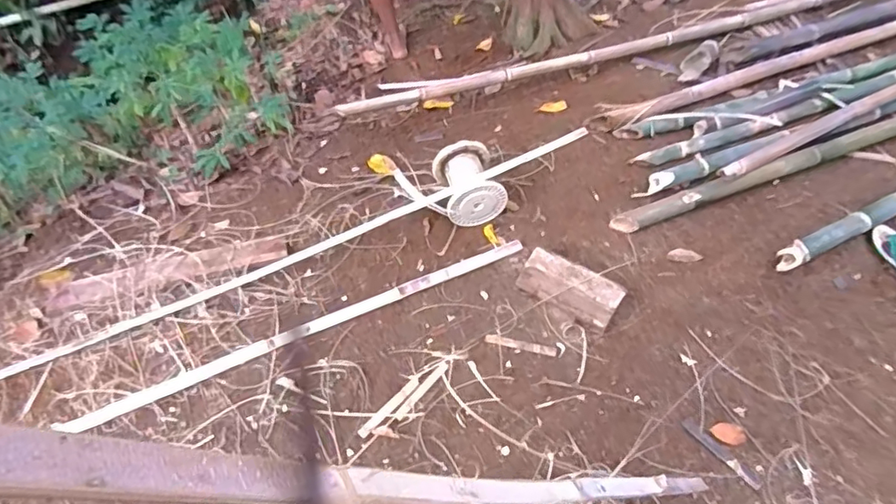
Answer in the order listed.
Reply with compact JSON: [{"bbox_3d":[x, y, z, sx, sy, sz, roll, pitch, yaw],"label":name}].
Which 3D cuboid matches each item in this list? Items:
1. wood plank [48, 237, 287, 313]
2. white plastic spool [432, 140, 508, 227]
[{"bbox_3d":[-0.869,0.059,1.753,0.705,0.020,0.105,-13,54,-6],"label":"wood plank"},{"bbox_3d":[0.069,-0.224,1.848,0.198,0.180,0.230,-14,57,-8],"label":"white plastic spool"}]

